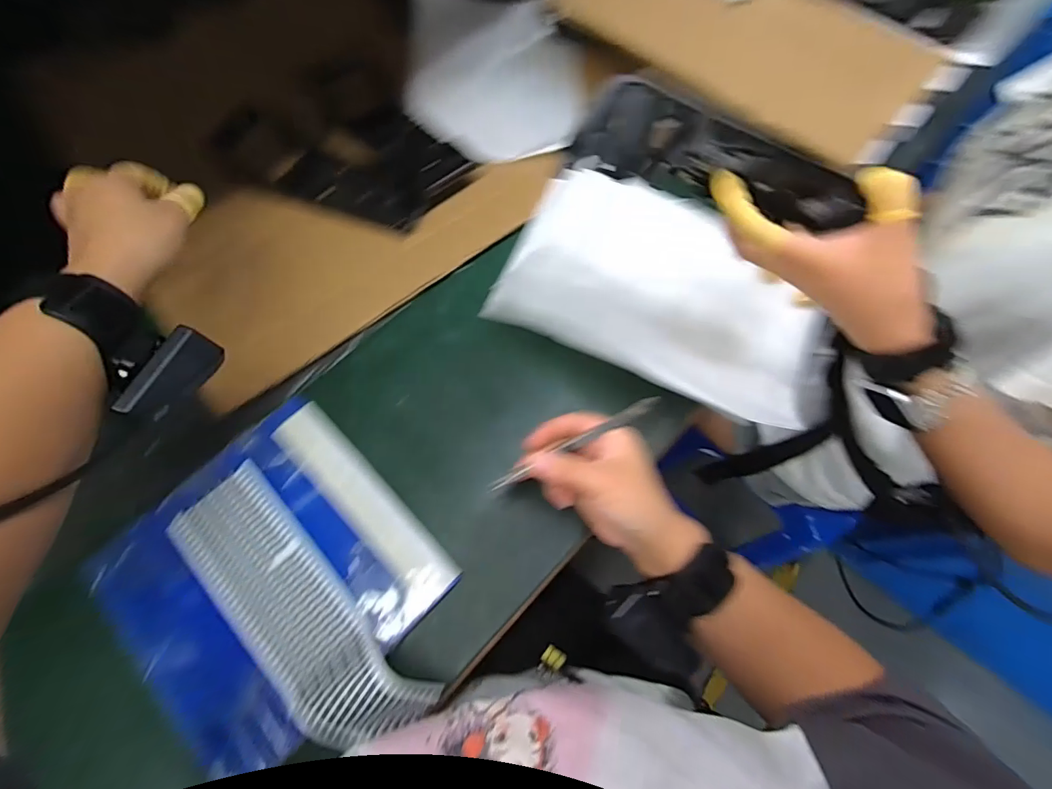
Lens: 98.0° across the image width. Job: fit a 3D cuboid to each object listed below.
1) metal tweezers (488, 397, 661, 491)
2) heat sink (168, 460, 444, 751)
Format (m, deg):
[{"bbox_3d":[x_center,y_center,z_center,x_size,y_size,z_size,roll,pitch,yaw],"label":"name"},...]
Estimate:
[{"bbox_3d":[0.035,0.035,0.332,0.139,0.008,0.009,-27,70,-3],"label":"metal tweezers"},{"bbox_3d":[-0.174,0.162,0.344,0.235,0.023,0.081,40,73,14],"label":"heat sink"}]

